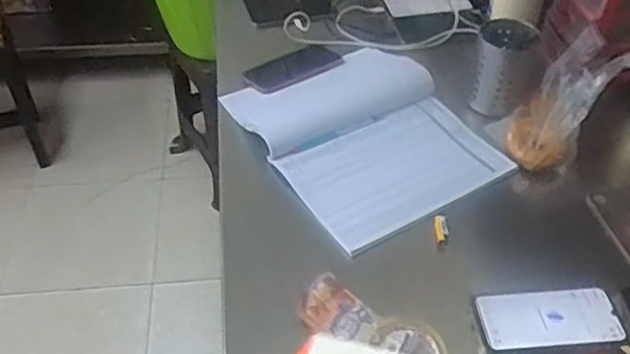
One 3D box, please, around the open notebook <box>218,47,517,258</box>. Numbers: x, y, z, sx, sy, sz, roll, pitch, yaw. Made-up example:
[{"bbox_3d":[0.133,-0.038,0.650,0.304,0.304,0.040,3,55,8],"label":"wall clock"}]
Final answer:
[{"bbox_3d":[0.073,-0.072,0.993,0.310,0.028,0.359,-24,50,-22],"label":"open notebook"}]

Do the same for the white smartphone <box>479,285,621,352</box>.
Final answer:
[{"bbox_3d":[0.275,0.167,0.779,0.156,0.011,0.074,-5,51,2],"label":"white smartphone"}]

